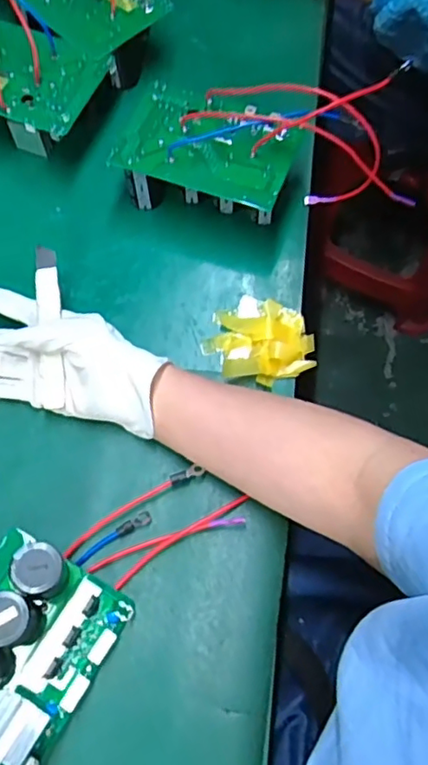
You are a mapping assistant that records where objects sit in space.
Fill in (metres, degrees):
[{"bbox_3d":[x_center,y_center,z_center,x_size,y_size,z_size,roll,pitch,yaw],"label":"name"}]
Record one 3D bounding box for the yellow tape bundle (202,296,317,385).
[{"bbox_3d":[0.041,-0.038,0.527,0.093,0.015,0.073,11,68,5],"label":"yellow tape bundle"}]

